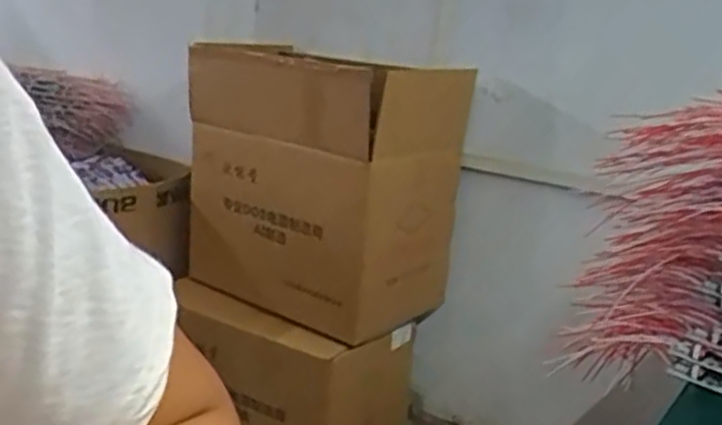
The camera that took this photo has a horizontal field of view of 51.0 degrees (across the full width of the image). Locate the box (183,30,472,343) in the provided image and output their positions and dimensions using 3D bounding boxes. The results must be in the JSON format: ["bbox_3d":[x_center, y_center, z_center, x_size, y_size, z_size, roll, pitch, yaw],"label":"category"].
[{"bbox_3d":[-0.086,-0.074,1.612,0.579,0.490,0.370,16,18,39],"label":"box"}]

